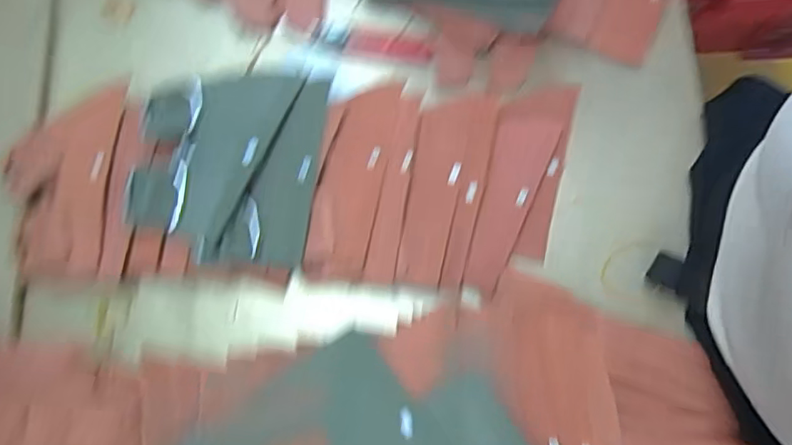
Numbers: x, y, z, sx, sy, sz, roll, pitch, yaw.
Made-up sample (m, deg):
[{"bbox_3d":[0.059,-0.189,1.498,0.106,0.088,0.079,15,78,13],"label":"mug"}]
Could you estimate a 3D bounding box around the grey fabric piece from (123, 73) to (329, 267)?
[{"bbox_3d":[-0.122,-0.046,0.417,0.124,0.023,0.140,7,76,3],"label":"grey fabric piece"}]

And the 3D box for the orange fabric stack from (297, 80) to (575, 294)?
[{"bbox_3d":[0.035,-0.031,0.429,0.183,0.029,0.160,7,76,3],"label":"orange fabric stack"}]

